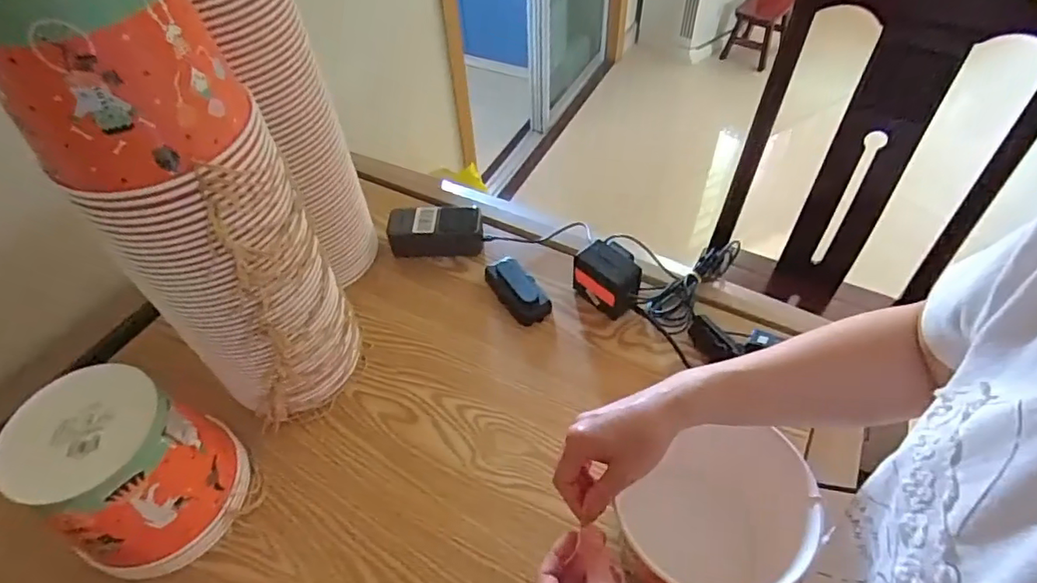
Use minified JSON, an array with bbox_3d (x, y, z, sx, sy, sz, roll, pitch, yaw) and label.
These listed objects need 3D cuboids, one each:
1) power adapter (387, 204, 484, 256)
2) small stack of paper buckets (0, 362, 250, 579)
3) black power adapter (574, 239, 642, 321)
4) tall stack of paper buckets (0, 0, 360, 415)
[{"bbox_3d":[-0.118,-0.083,0.813,0.132,0.061,0.056,3,51,5],"label":"power adapter"},{"bbox_3d":[-0.362,0.171,0.537,0.142,0.158,0.149,19,54,17],"label":"small stack of paper buckets"},{"bbox_3d":[0.116,-0.016,0.721,0.056,0.076,0.086,-34,57,-23],"label":"black power adapter"},{"bbox_3d":[-0.269,-0.050,0.517,0.121,0.466,0.149,18,53,16],"label":"tall stack of paper buckets"}]

